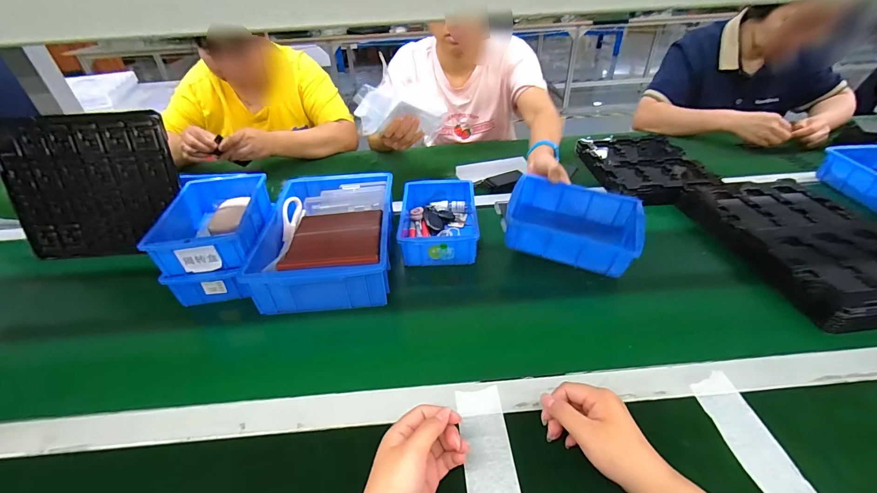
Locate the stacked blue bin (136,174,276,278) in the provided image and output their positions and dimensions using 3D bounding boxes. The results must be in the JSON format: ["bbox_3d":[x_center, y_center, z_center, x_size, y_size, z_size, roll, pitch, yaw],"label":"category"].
[{"bbox_3d":[-0.361,-0.043,0.607,0.133,0.056,0.200,-7,37,-6],"label":"stacked blue bin"}]

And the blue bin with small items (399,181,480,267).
[{"bbox_3d":[0.000,-0.050,0.690,0.131,0.055,0.202,-1,38,-1],"label":"blue bin with small items"}]

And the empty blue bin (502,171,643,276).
[{"bbox_3d":[0.220,-0.037,0.615,0.199,0.076,0.133,13,40,17],"label":"empty blue bin"}]

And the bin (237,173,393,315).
[{"bbox_3d":[-0.188,-0.024,0.642,0.206,0.078,0.290,-3,38,-3],"label":"bin"}]

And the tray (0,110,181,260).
[{"bbox_3d":[-0.621,-0.104,0.661,0.304,0.241,0.017,-4,13,0],"label":"tray"}]

